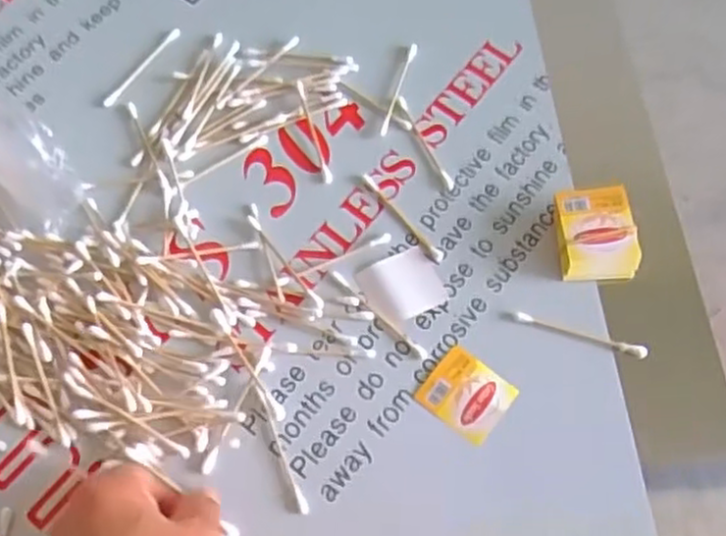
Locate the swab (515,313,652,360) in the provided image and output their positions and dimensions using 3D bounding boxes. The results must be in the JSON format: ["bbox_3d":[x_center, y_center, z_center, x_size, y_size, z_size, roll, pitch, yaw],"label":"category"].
[{"bbox_3d":[0.122,0.037,0.410,0.073,0.006,0.007,17,70,9],"label":"swab"}]

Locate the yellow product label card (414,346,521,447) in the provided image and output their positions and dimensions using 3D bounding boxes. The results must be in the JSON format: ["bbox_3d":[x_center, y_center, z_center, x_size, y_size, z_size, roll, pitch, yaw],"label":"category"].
[{"bbox_3d":[0.056,0.069,0.401,0.043,0.004,0.037,36,74,15],"label":"yellow product label card"}]

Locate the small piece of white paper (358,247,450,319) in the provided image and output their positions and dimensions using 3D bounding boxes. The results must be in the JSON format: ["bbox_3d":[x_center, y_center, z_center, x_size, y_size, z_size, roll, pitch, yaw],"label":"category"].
[{"bbox_3d":[0.023,0.009,0.428,0.044,0.004,0.039,-25,69,-7],"label":"small piece of white paper"}]

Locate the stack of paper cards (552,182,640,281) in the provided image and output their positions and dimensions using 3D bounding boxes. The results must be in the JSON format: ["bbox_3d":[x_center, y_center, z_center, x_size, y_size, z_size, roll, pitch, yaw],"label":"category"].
[{"bbox_3d":[0.132,-0.019,0.423,0.042,0.021,0.052,-6,68,0],"label":"stack of paper cards"}]

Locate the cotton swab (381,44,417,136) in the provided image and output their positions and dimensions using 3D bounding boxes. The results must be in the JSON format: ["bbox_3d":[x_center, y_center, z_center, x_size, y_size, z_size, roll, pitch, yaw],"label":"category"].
[{"bbox_3d":[0.023,-0.117,0.478,0.005,0.004,0.071,17,70,9],"label":"cotton swab"}]

